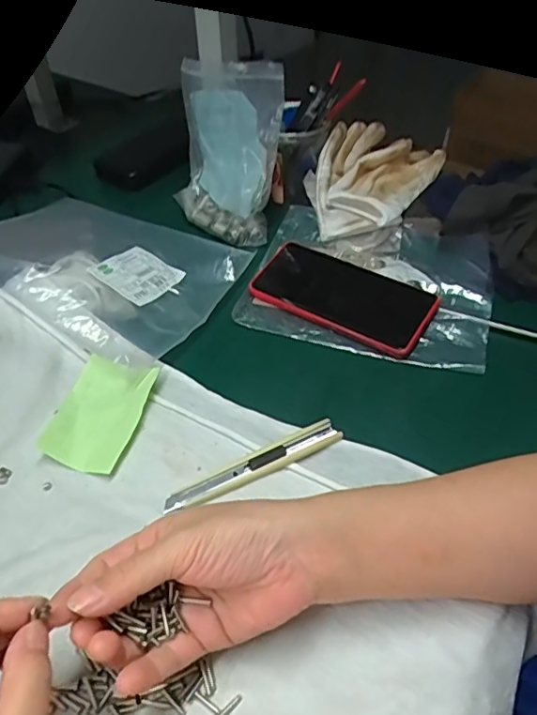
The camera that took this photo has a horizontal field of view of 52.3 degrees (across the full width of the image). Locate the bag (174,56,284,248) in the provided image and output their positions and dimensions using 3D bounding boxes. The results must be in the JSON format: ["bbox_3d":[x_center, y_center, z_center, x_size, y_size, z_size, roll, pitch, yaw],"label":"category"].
[{"bbox_3d":[-0.046,-0.223,0.593,0.147,0.175,0.046,28,27,36],"label":"bag"}]

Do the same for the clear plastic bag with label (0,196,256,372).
[{"bbox_3d":[-0.155,-0.095,0.520,0.229,0.052,0.194,18,49,16],"label":"clear plastic bag with label"}]

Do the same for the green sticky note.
[{"bbox_3d":[-0.131,0.041,0.423,0.064,0.013,0.094,14,48,12],"label":"green sticky note"}]

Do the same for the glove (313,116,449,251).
[{"bbox_3d":[0.121,-0.200,0.615,0.135,0.073,0.176,12,47,11],"label":"glove"}]

